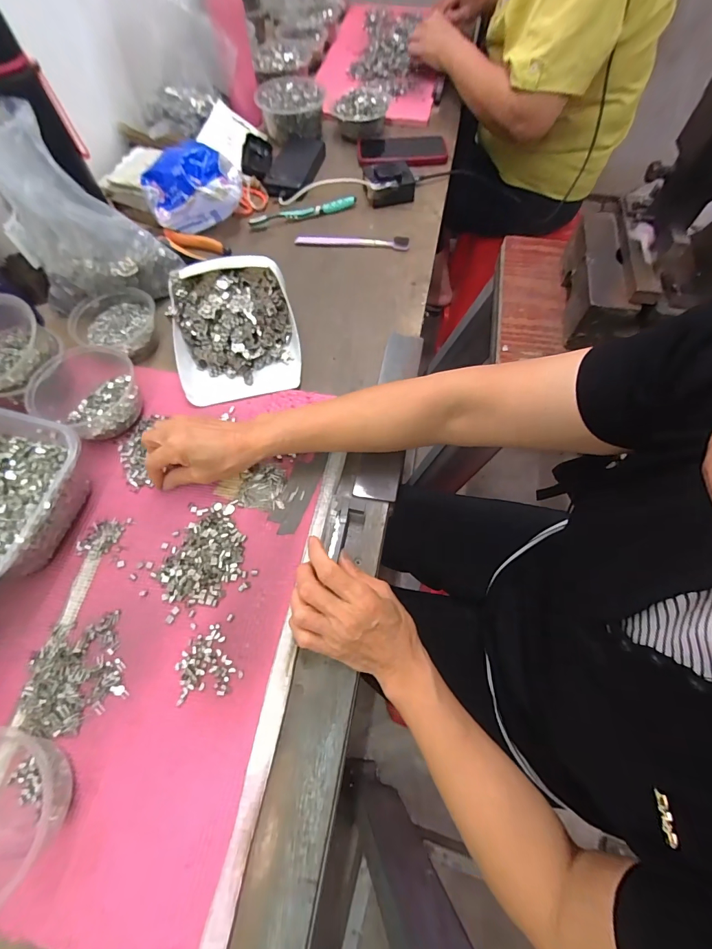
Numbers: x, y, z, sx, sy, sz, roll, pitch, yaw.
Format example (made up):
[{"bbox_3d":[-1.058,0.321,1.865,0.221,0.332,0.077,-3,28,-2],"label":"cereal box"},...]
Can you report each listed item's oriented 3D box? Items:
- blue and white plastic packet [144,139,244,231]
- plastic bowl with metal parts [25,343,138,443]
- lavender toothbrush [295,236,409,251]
[{"bbox_3d":[-0.251,-0.443,0.610,0.144,0.092,0.071,-24,68,-12],"label":"blue and white plastic packet"},{"bbox_3d":[-0.318,-0.098,0.467,0.111,0.051,0.117,0,65,-1],"label":"plastic bowl with metal parts"},{"bbox_3d":[-0.006,-0.375,0.631,0.182,0.013,0.021,2,65,0],"label":"lavender toothbrush"}]

